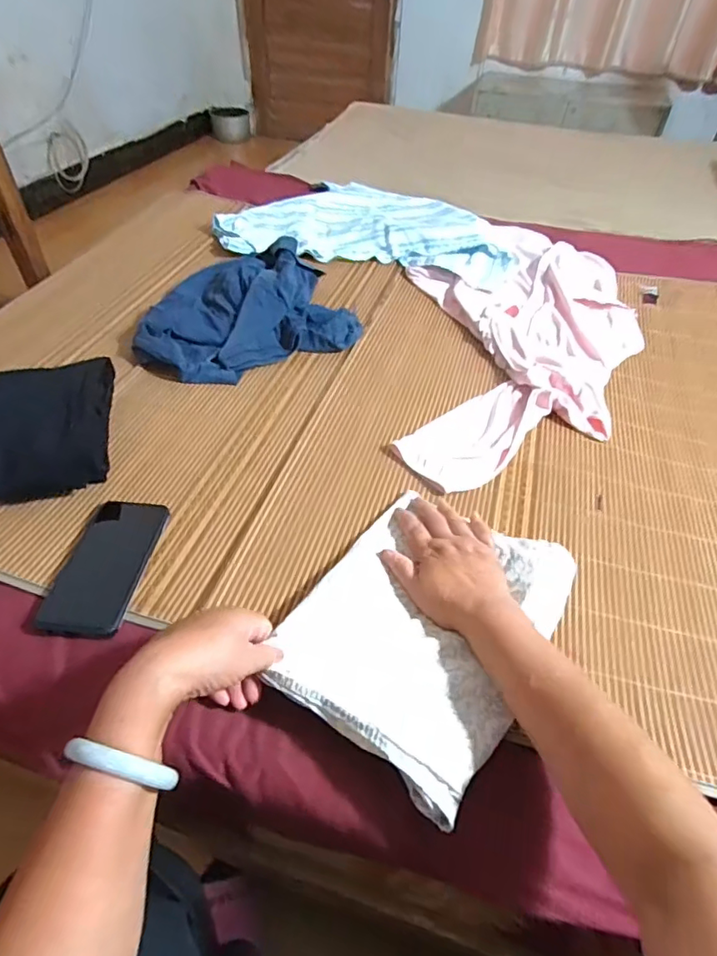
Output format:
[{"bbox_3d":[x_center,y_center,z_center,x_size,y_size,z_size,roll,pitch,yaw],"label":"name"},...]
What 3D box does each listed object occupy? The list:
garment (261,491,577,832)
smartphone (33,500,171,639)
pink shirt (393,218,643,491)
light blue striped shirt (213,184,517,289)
[{"bbox_3d":[0.065,0.129,0.499,0.206,0.034,0.274,29,51,21],"label":"garment"},{"bbox_3d":[-0.257,0.084,0.537,0.081,0.009,0.164,6,46,1],"label":"smartphone"},{"bbox_3d":[0.290,-0.249,0.892,0.409,0.046,0.737,6,46,1],"label":"pink shirt"},{"bbox_3d":[0.019,-0.541,1.123,0.596,0.061,0.400,4,46,-1],"label":"light blue striped shirt"}]

